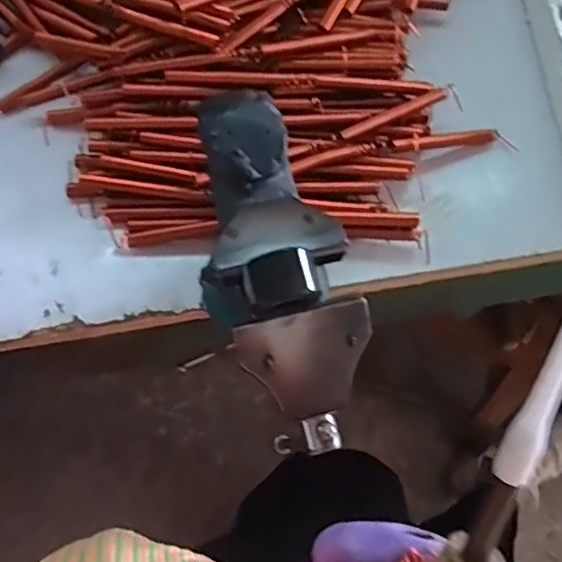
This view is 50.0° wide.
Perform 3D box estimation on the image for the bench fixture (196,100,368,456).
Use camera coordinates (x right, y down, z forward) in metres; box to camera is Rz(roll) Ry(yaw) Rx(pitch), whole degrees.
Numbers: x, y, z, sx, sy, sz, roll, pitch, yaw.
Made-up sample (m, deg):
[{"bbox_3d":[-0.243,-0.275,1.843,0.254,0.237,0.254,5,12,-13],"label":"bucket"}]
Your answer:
[{"bbox_3d":[-0.007,-0.007,0.253,0.057,0.065,0.153,-14,64,-9],"label":"bench fixture"}]

